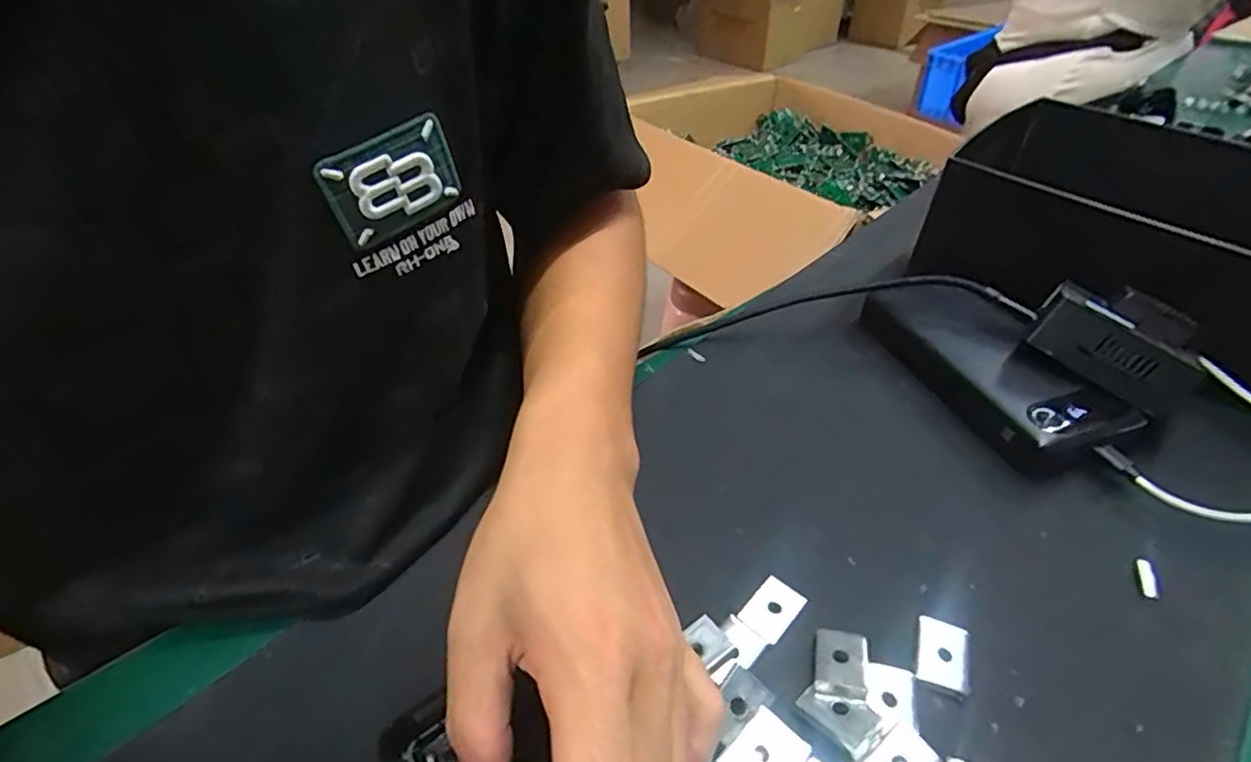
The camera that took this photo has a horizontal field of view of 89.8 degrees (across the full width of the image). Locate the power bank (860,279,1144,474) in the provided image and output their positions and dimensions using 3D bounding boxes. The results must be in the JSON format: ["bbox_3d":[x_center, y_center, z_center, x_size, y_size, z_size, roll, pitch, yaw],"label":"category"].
[{"bbox_3d":[0.215,-0.012,0.377,0.070,0.035,0.151,-17,44,-16],"label":"power bank"}]

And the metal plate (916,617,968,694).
[{"bbox_3d":[0.131,0.113,0.259,0.019,0.006,0.026,13,43,16],"label":"metal plate"}]

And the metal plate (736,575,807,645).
[{"bbox_3d":[0.063,0.099,0.273,0.019,0.004,0.027,31,51,32],"label":"metal plate"}]

